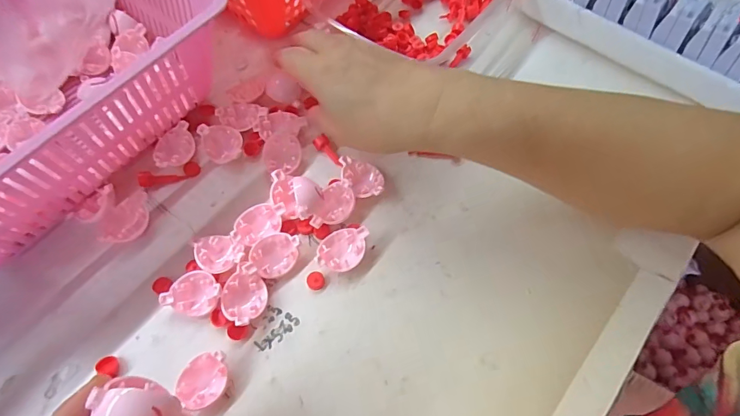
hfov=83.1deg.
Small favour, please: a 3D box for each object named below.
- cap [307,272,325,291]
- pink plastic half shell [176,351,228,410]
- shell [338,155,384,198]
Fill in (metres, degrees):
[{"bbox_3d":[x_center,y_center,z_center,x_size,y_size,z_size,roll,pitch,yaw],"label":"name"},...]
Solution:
[{"bbox_3d":[-0.038,0.051,0.290,0.012,0.004,0.013,0,66,-1],"label":"cap"},{"bbox_3d":[-0.102,0.106,0.257,0.028,0.016,0.030,-8,66,-5],"label":"pink plastic half shell"},{"bbox_3d":[-0.006,-0.023,0.319,0.031,0.015,0.034,-2,66,-2],"label":"shell"}]

